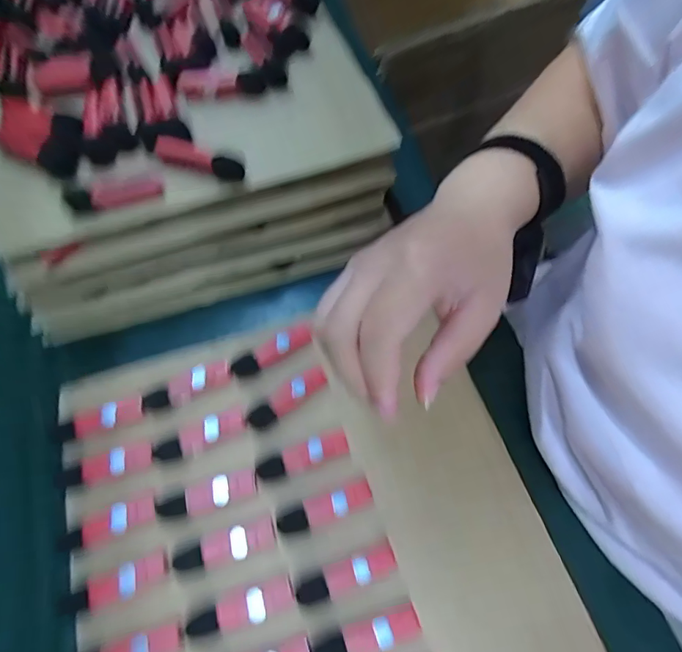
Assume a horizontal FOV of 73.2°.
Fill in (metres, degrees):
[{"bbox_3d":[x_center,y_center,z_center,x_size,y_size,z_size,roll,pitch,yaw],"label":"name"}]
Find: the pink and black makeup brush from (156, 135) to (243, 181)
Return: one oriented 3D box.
[{"bbox_3d":[-0.100,-0.117,0.323,0.062,0.015,0.014,16,69,11],"label":"pink and black makeup brush"}]

